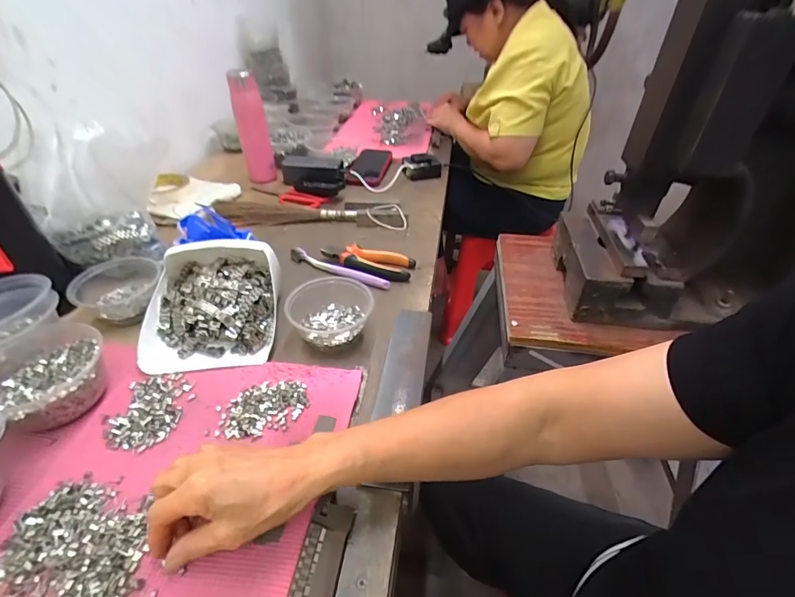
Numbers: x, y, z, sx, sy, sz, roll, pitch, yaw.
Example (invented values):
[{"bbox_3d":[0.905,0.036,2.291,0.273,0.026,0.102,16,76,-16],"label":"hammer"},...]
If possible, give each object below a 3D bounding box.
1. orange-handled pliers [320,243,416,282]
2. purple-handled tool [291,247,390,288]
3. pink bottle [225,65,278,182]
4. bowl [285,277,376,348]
[{"bbox_3d":[-0.050,-0.059,0.633,0.147,0.020,0.061,15,41,15],"label":"orange-handled pliers"},{"bbox_3d":[-0.095,-0.050,0.626,0.182,0.007,0.013,20,43,21],"label":"purple-handled tool"},{"bbox_3d":[-0.315,-0.370,0.873,0.063,0.231,0.054,-12,40,-16],"label":"pink bottle"},{"bbox_3d":[-0.089,0.017,0.513,0.116,0.044,0.097,3,39,1],"label":"bowl"}]

